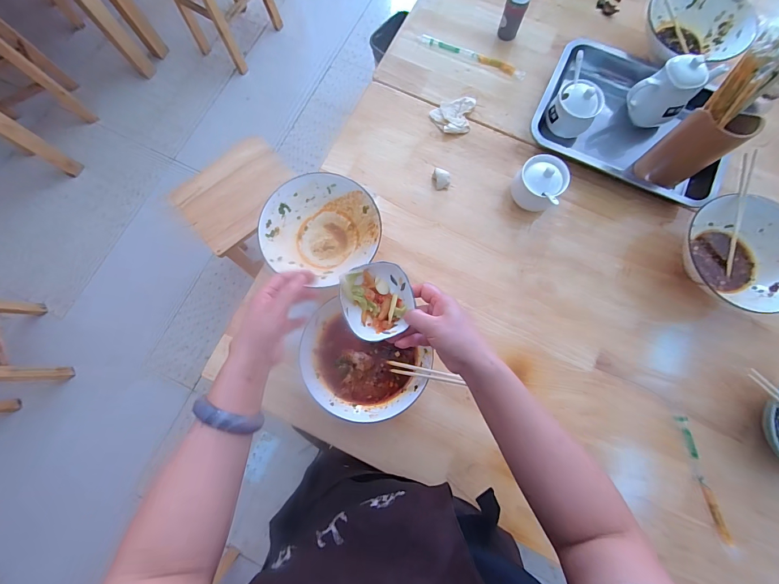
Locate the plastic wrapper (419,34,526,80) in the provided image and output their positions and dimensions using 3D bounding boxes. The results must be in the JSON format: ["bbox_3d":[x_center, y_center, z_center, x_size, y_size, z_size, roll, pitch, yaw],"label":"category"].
[{"bbox_3d":[0.179,-0.509,0.717,0.238,0.010,0.029,26,74,4],"label":"plastic wrapper"}]

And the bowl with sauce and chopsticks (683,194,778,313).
[{"bbox_3d":[0.587,-0.058,0.577,0.182,0.087,0.178,1,74,-3],"label":"bowl with sauce and chopsticks"}]

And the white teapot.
[{"bbox_3d":[0.524,-0.379,0.619,0.111,0.100,0.085,-37,81,-7],"label":"white teapot"}]

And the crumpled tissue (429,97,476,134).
[{"bbox_3d":[0.133,-0.359,0.680,0.092,0.016,0.075,-11,75,-7],"label":"crumpled tissue"}]

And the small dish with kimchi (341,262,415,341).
[{"bbox_3d":[-0.014,0.010,0.408,0.085,0.046,0.090,0,79,0],"label":"small dish with kimchi"}]

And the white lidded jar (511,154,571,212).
[{"bbox_3d":[0.269,-0.189,0.607,0.078,0.085,0.089,-43,82,-10],"label":"white lidded jar"}]

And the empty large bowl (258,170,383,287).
[{"bbox_3d":[-0.113,-0.106,0.594,0.193,0.082,0.179,1,74,-3],"label":"empty large bowl"}]

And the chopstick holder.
[{"bbox_3d":[0.523,-0.250,0.584,0.063,0.151,0.084,-32,80,-8],"label":"chopstick holder"}]

